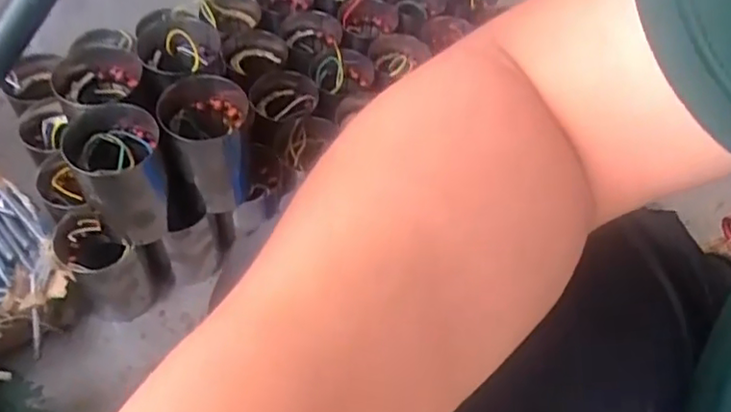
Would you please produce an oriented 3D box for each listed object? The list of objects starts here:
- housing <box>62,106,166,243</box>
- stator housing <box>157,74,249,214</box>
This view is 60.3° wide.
[{"bbox_3d":[-0.261,-0.031,0.679,0.092,0.119,0.095,-11,58,-12],"label":"housing"},{"bbox_3d":[-0.178,-0.067,0.708,0.101,0.105,0.109,-11,58,-12],"label":"stator housing"}]

